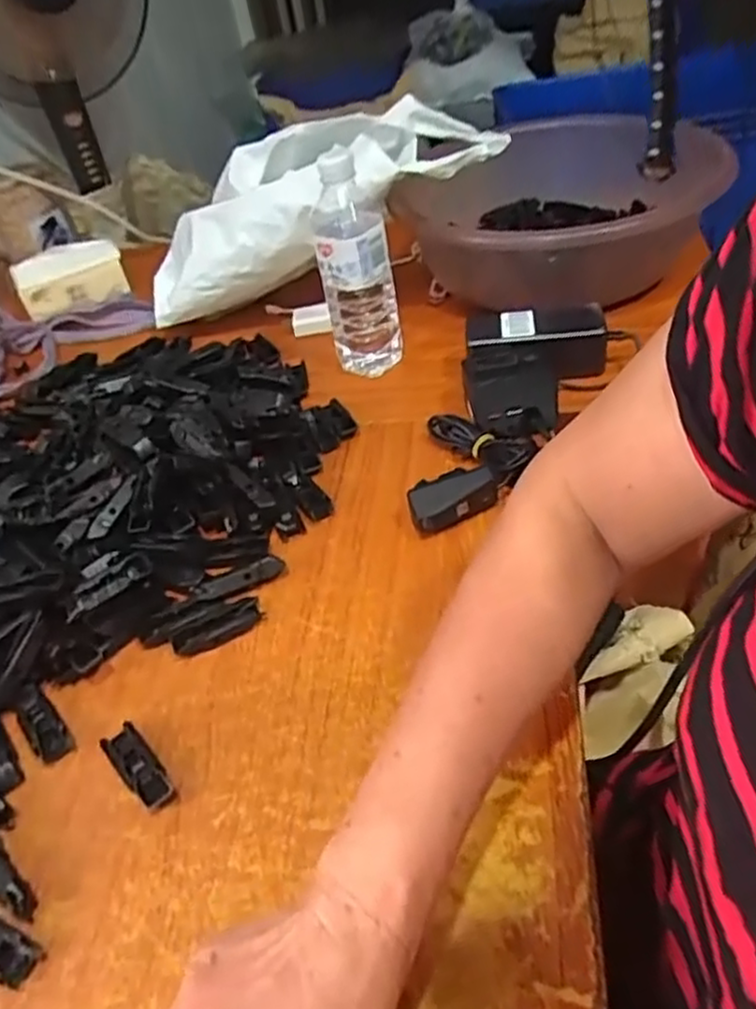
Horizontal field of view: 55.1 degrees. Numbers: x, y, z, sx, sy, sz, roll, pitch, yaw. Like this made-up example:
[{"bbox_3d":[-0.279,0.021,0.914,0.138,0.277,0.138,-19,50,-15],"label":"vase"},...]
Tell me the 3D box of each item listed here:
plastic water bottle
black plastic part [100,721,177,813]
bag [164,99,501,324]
[{"bbox_3d":[-0.021,-0.226,0.700,0.069,0.201,0.075,-9,41,2],"label":"plastic water bottle"},{"bbox_3d":[-0.150,0.163,0.453,0.023,0.012,0.064,-35,46,-25],"label":"black plastic part"},{"bbox_3d":[-0.094,-0.309,0.756,0.421,0.120,0.130,-19,36,26],"label":"bag"}]

